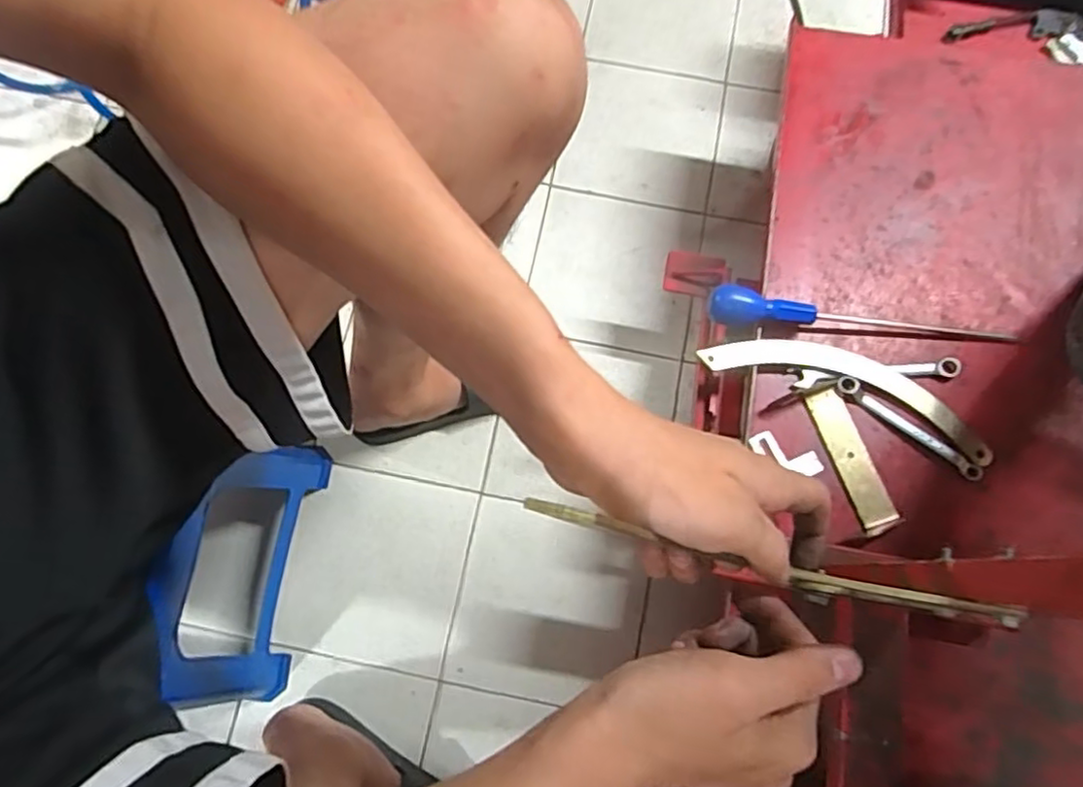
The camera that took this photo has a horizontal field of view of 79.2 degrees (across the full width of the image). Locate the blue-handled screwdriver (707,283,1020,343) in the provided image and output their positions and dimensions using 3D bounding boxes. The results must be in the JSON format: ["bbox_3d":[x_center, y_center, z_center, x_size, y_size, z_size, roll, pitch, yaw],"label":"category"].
[{"bbox_3d":[0.283,-0.059,0.580,0.269,0.026,0.033,10,76,3],"label":"blue-handled screwdriver"}]

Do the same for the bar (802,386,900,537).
[{"bbox_3d":[0.265,0.056,0.564,0.035,0.005,0.124,-21,76,-5],"label":"bar"}]

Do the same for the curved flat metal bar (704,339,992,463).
[{"bbox_3d":[0.268,-0.008,0.575,0.253,0.009,0.058,20,76,6],"label":"curved flat metal bar"}]

